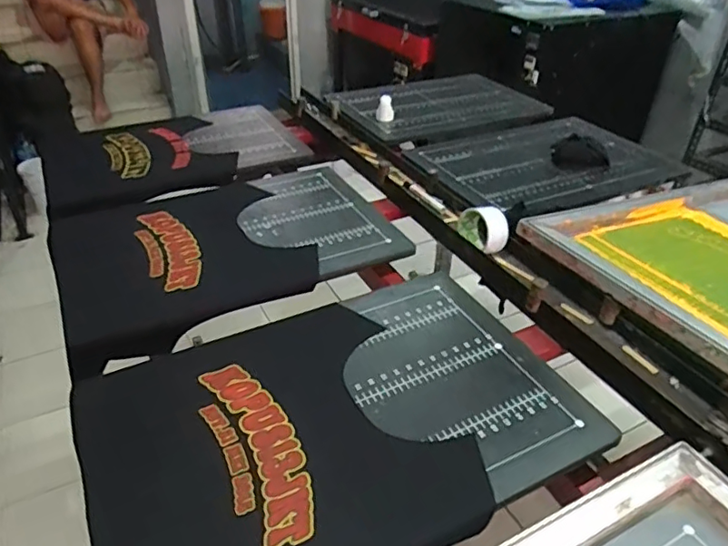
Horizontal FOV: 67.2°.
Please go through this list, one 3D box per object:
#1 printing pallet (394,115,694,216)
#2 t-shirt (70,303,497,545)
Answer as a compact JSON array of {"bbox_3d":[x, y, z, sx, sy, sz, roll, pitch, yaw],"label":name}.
[{"bbox_3d":[0.421,-0.273,1.315,0.619,0.030,0.392,-16,40,-21],"label":"printing pallet"},{"bbox_3d":[-0.119,0.213,0.677,0.407,0.033,0.408,-18,40,-23],"label":"t-shirt"}]

